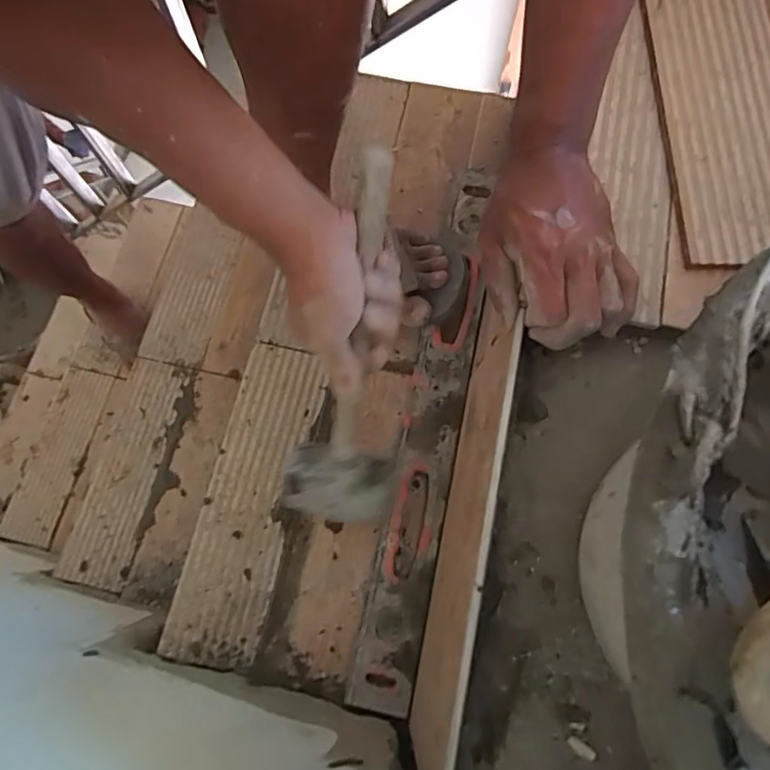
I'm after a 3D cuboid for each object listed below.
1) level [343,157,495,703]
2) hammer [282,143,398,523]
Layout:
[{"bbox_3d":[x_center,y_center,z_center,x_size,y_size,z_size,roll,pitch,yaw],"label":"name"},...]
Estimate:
[{"bbox_3d":[0.053,0.023,0.561,0.065,0.030,0.576,13,75,4],"label":"level"},{"bbox_3d":[-0.026,-0.023,0.402,0.090,0.031,0.285,7,108,3],"label":"hammer"}]

